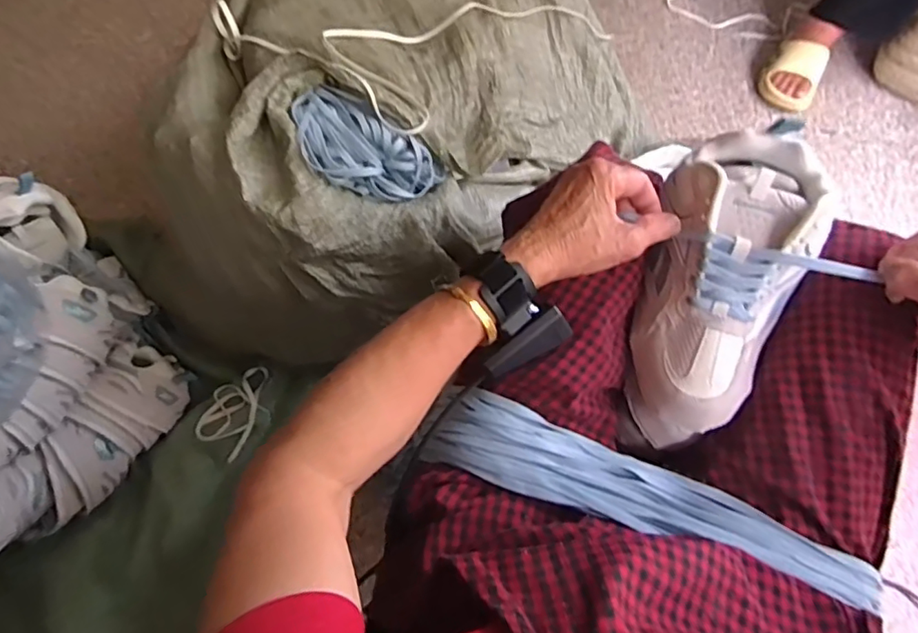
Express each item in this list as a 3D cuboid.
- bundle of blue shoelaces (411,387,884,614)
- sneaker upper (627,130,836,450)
[{"bbox_3d":[0.137,0.138,0.410,0.330,0.028,0.061,21,66,10],"label":"bundle of blue shoelaces"},{"bbox_3d":[0.201,-0.016,0.439,0.108,0.074,0.254,19,93,10],"label":"sneaker upper"}]

